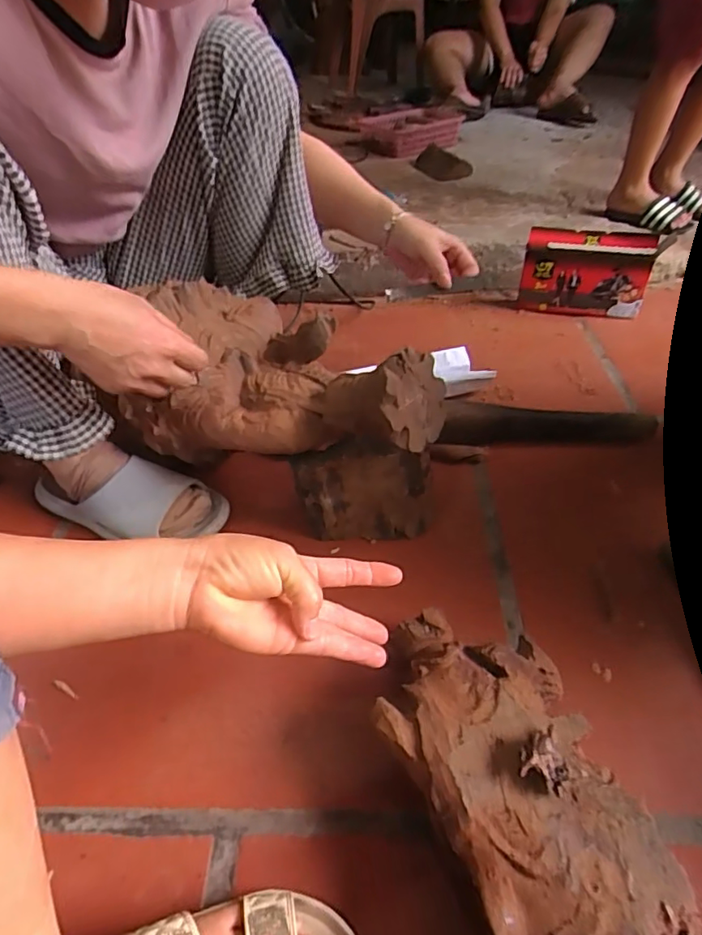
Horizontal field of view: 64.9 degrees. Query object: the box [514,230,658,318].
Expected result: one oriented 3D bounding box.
[{"bbox_3d":[0.418,-0.347,0.988,0.213,0.130,0.051,10,45,14],"label":"box"}]

